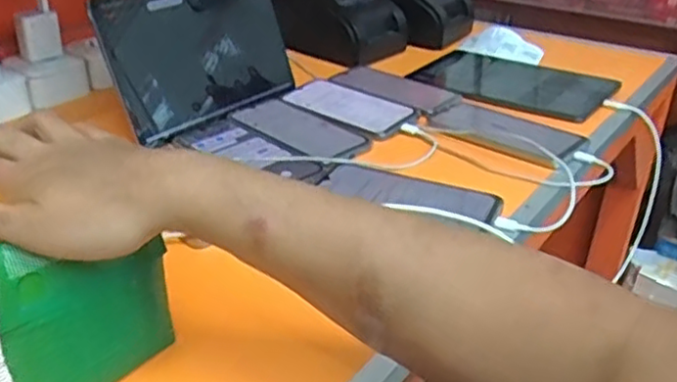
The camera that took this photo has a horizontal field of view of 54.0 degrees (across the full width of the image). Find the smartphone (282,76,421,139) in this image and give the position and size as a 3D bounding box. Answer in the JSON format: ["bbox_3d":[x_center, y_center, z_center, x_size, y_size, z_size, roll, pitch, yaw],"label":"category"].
[{"bbox_3d":[0.010,-0.108,0.807,0.175,0.013,0.087,23,36,33],"label":"smartphone"}]

